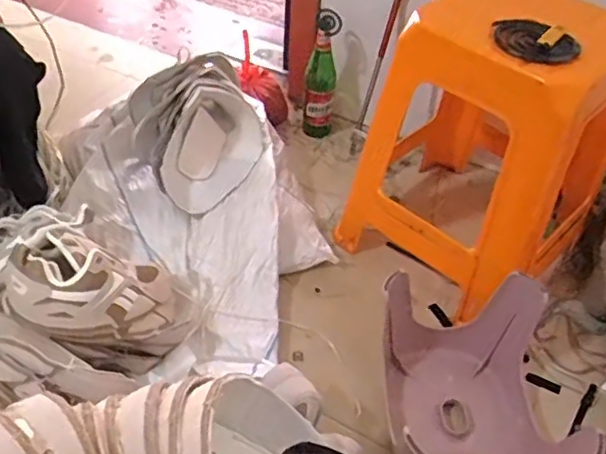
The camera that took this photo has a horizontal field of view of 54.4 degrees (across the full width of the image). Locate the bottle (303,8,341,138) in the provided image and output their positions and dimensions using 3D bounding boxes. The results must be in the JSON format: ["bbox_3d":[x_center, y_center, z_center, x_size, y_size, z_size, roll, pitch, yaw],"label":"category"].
[{"bbox_3d":[0.043,-0.345,1.369,0.068,0.293,0.077,6,45,1],"label":"bottle"}]

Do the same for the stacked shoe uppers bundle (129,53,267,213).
[{"bbox_3d":[-0.210,-0.195,1.146,0.257,0.145,0.270,33,51,26],"label":"stacked shoe uppers bundle"}]

